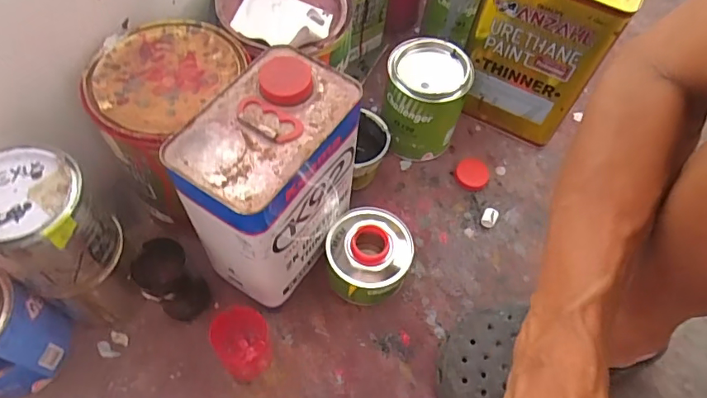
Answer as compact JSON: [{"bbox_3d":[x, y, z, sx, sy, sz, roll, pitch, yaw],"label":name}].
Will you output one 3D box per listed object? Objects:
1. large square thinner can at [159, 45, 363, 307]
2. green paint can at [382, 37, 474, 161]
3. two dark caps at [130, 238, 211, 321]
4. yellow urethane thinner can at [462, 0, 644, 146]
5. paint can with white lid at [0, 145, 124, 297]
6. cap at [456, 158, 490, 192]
[{"bbox_3d":[-0.077,-0.015,0.514,0.112,0.218,0.169,32,64,14],"label":"large square thinner can"},{"bbox_3d":[0.094,-0.128,0.688,0.100,0.143,0.102,1,59,-2],"label":"green paint can"},{"bbox_3d":[-0.192,0.092,0.540,0.053,0.116,0.054,39,65,18],"label":"two dark caps"},{"bbox_3d":[0.241,-0.203,0.675,0.161,0.255,0.110,29,62,13],"label":"yellow urethane thinner can"},{"bbox_3d":[-0.280,0.024,0.457,0.098,0.109,0.095,2,61,-3],"label":"paint can with white lid"},{"bbox_3d":[0.168,-0.036,0.708,0.056,0.014,0.047,-35,67,-21],"label":"cap"}]

